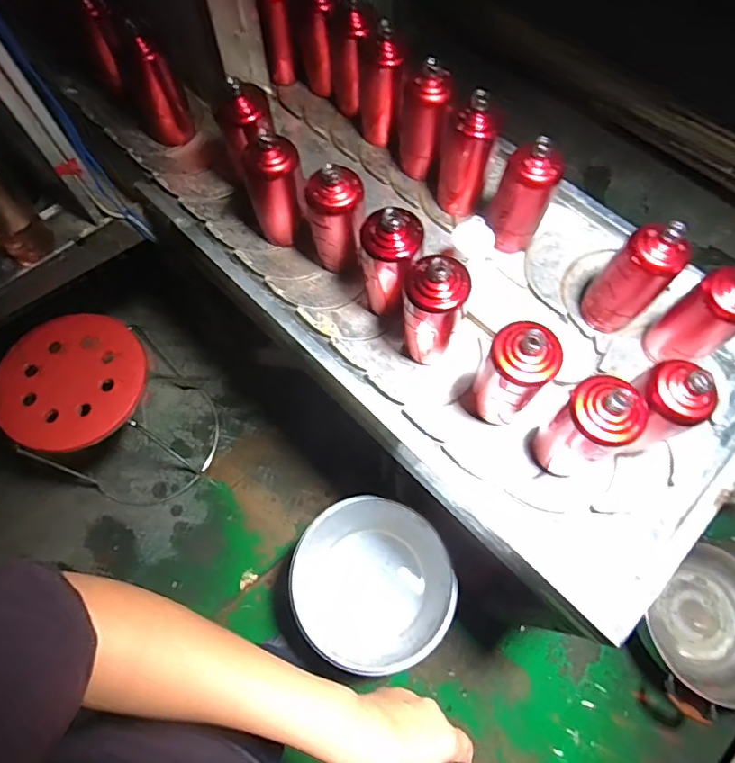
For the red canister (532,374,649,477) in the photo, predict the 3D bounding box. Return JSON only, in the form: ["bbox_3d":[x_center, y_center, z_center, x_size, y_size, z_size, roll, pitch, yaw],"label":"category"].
[{"bbox_3d":[0.262,0.055,0.613,0.077,0.179,0.077,-1,68,3],"label":"red canister"}]

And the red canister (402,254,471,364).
[{"bbox_3d":[0.087,-0.091,0.693,0.076,0.196,0.060,9,69,7],"label":"red canister"}]

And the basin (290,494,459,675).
[{"bbox_3d":[0.001,0.486,1.232,0.385,0.142,0.381,-1,68,3],"label":"basin"}]

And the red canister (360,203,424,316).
[{"bbox_3d":[0.031,-0.153,0.706,0.077,0.175,0.072,-1,68,3],"label":"red canister"}]

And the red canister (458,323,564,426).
[{"bbox_3d":[0.183,-0.006,0.649,0.076,0.183,0.076,-1,68,3],"label":"red canister"}]

